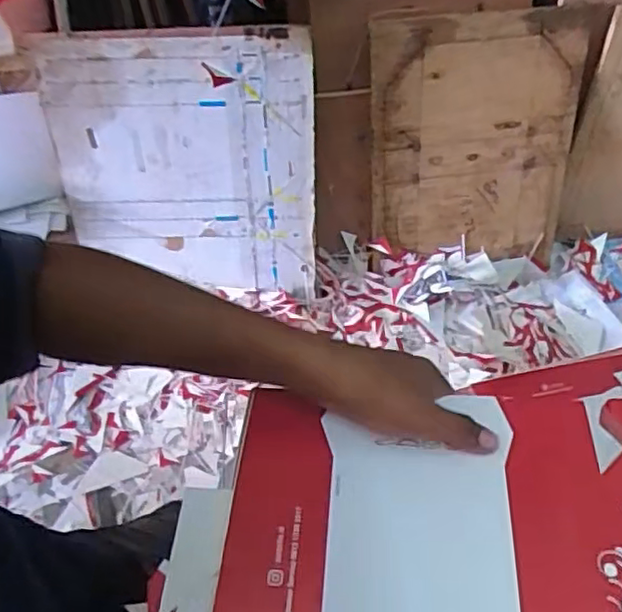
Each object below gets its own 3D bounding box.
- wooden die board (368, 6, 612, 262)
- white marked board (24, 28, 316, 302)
[{"bbox_3d":[0.331,-0.312,1.270,0.408,0.496,0.023,-4,35,1],"label":"wooden die board"},{"bbox_3d":[-0.233,-0.242,1.214,0.472,0.510,0.025,-1,35,2],"label":"white marked board"}]

